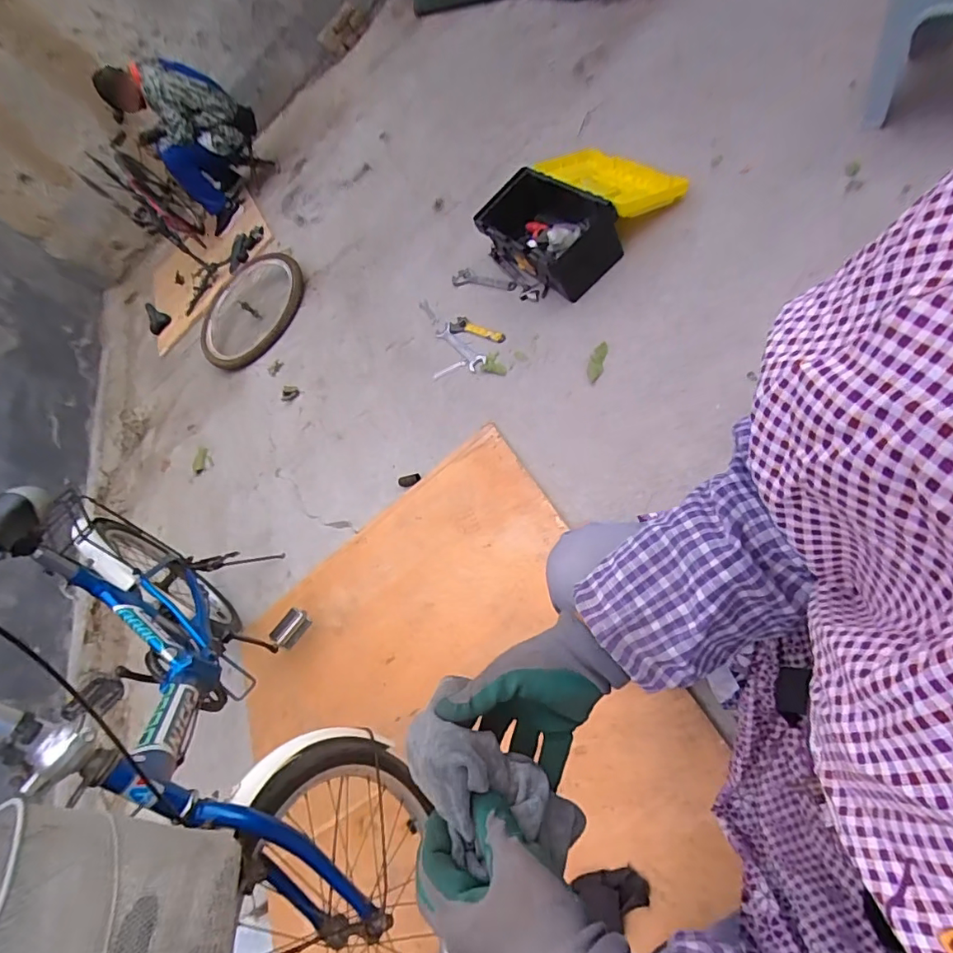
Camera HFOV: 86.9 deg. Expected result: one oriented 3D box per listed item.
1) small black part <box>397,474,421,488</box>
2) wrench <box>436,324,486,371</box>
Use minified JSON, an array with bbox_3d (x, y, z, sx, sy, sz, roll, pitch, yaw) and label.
[{"bbox_3d":[-0.189,0.011,1.406,0.070,0.015,0.033,-14,45,18],"label":"small black part"},{"bbox_3d":[-0.053,-0.407,1.580,0.010,0.058,0.275,19,24,-45],"label":"wrench"}]

